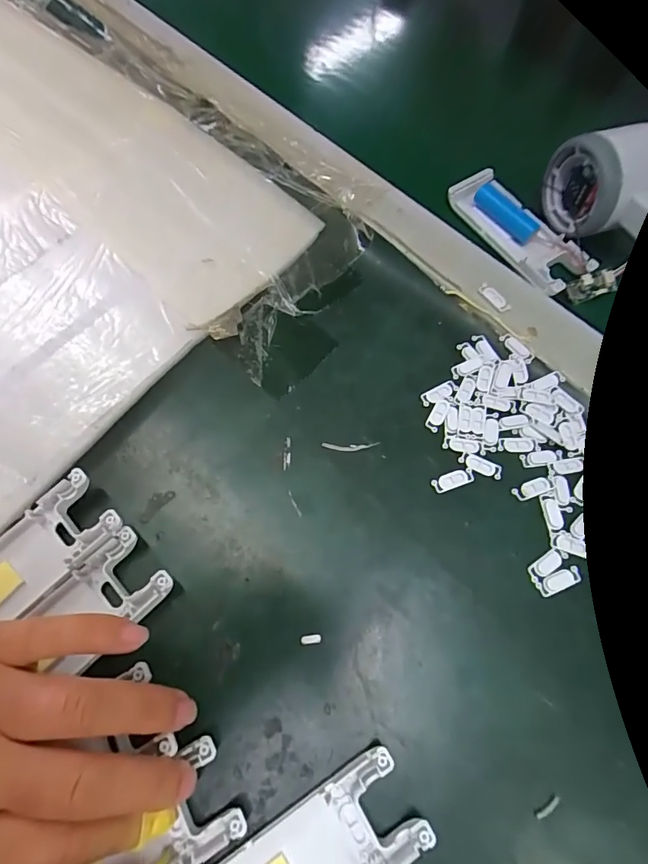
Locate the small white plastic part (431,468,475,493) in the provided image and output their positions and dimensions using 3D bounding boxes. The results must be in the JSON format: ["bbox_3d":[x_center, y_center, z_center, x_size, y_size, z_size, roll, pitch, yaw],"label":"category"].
[{"bbox_3d":[0.071,0.026,0.253,0.024,0.004,0.009,-18,69,-9],"label":"small white plastic part"}]

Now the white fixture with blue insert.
[{"bbox_3d":[0.131,-0.137,0.311,0.042,0.012,0.102,-30,72,-14],"label":"white fixture with blue insert"}]

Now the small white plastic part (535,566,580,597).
[{"bbox_3d":[0.120,0.076,0.235,0.023,0.004,0.009,-18,69,-10],"label":"small white plastic part"}]

